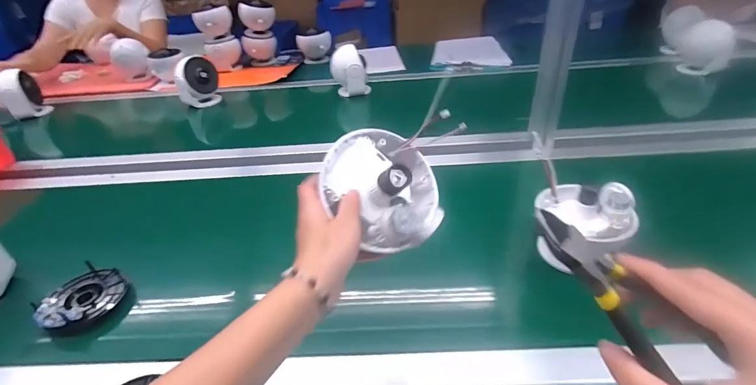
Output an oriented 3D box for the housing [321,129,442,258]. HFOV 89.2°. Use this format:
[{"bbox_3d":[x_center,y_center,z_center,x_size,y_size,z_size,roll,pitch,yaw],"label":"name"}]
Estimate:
[{"bbox_3d":[0.007,-0.005,0.361,0.120,0.060,0.120,10,70,-21],"label":"housing"}]

